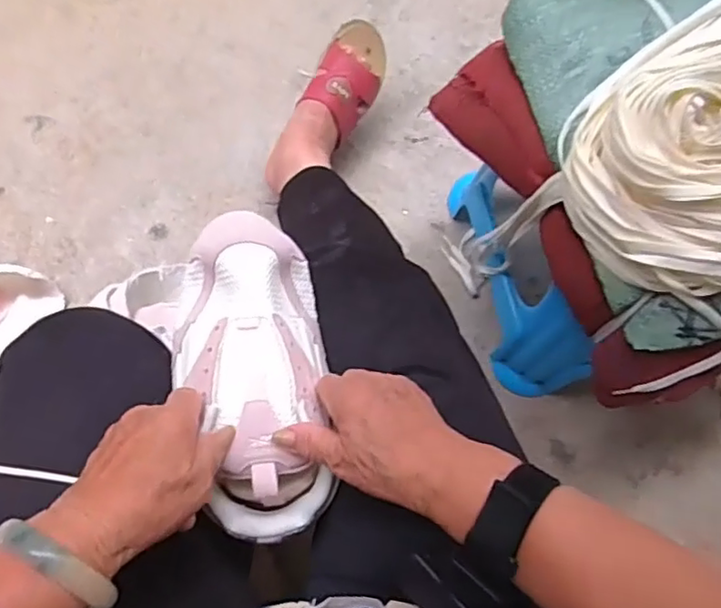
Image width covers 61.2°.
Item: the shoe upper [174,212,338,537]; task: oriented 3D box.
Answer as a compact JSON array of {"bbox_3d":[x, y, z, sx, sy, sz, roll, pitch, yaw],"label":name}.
[{"bbox_3d":[-0.076,0.042,0.435,0.104,0.059,0.231,-8,75,-3],"label":"shoe upper"}]

